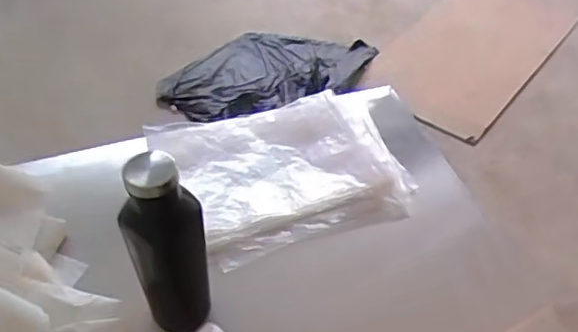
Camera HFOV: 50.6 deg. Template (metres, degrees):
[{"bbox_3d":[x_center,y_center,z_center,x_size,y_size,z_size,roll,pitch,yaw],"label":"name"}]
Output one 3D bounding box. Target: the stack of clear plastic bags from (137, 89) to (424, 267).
[{"bbox_3d":[-0.007,0.000,0.826,0.318,0.048,0.244,-15,44,-14],"label":"stack of clear plastic bags"}]

